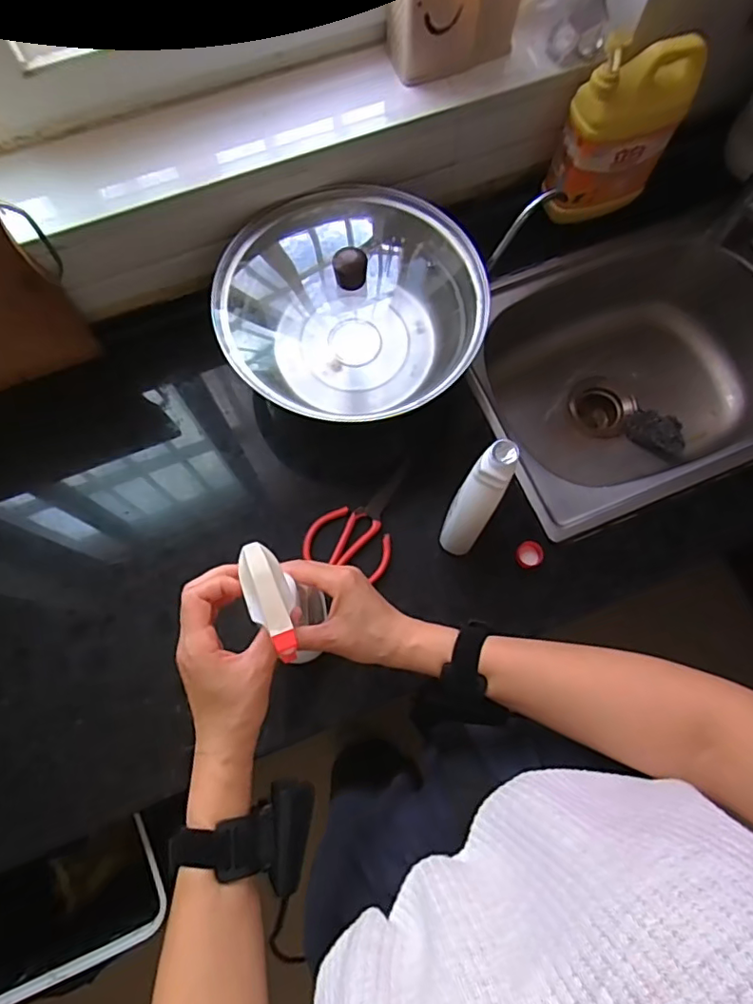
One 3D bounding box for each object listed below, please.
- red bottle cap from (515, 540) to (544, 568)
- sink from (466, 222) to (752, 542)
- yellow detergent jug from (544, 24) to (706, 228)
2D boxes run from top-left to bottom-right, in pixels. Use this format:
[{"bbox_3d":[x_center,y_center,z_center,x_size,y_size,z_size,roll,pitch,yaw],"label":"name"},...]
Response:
[{"bbox_3d":[0.187,0.064,0.680,0.035,0.010,0.032,0,75,-1],"label":"red bottle cap"},{"bbox_3d":[0.365,-0.177,0.844,0.474,0.212,0.368,-22,76,-7],"label":"sink"},{"bbox_3d":[0.308,-0.472,0.710,0.137,0.215,0.075,-25,77,-8],"label":"yellow detergent jug"}]

